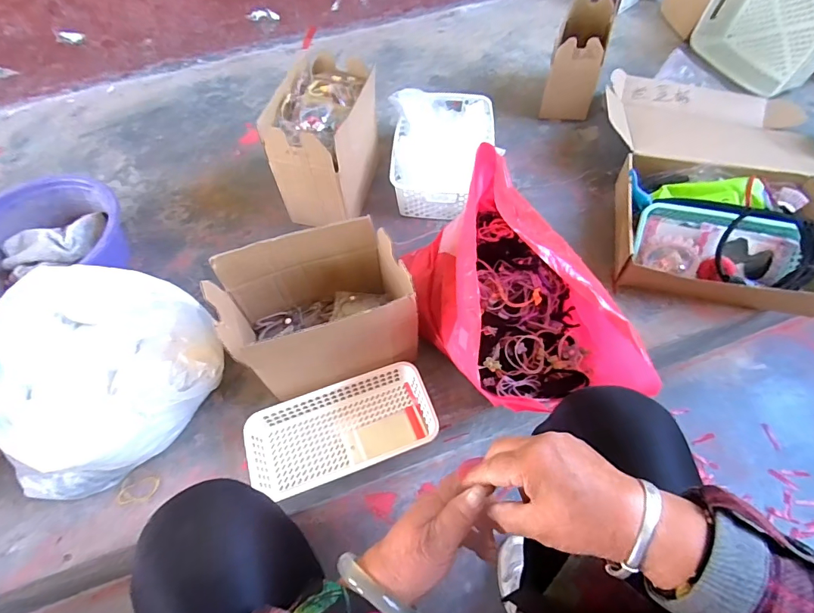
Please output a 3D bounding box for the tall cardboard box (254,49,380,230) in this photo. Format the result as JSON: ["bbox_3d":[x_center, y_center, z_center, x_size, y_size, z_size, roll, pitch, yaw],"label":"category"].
[{"bbox_3d":[-0.147,-0.312,0.832,0.148,0.218,0.246,11,60,9],"label":"tall cardboard box"}]

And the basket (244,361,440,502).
[{"bbox_3d":[-0.094,0.181,0.640,0.269,0.045,0.125,-18,59,-8],"label":"basket"}]

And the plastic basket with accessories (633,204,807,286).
[{"bbox_3d":[0.516,-0.100,0.726,0.258,0.084,0.121,6,59,6],"label":"plastic basket with accessories"}]

